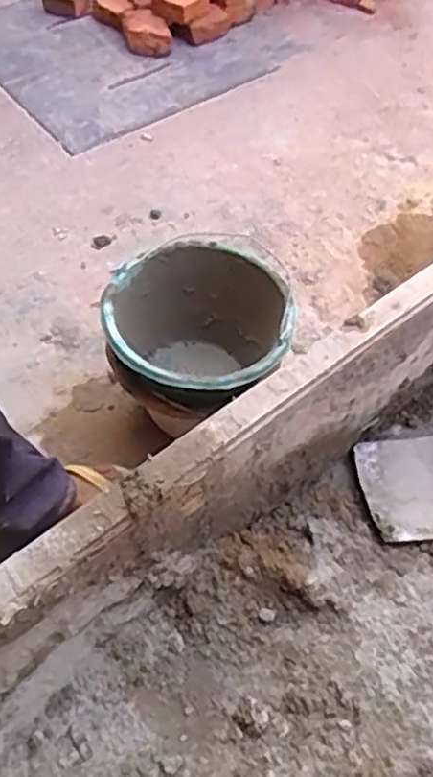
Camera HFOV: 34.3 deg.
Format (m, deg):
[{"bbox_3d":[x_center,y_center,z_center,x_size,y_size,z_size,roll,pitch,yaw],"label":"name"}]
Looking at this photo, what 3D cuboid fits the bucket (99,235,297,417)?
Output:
[{"bbox_3d":[-0.033,-0.060,1.058,0.254,0.196,0.269,1,58,-1],"label":"bucket"}]

